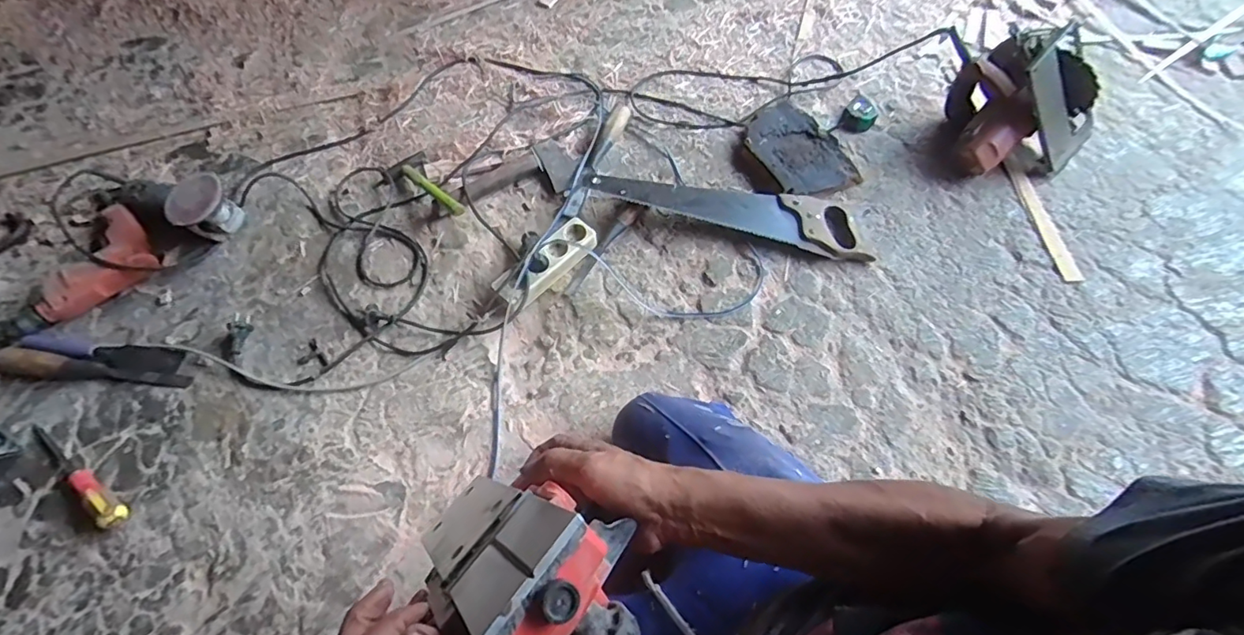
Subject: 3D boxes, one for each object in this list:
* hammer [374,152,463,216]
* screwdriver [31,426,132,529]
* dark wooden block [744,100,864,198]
[{"bbox_3d":[-0.361,-0.239,0.991,0.106,0.025,0.240,-40,53,-20],"label":"hammer"},{"bbox_3d":[-0.773,0.214,0.758,0.231,0.036,0.030,32,66,16],"label":"screwdriver"},{"bbox_3d":[0.339,-0.334,1.069,0.175,0.031,0.248,-18,63,-10],"label":"dark wooden block"}]

